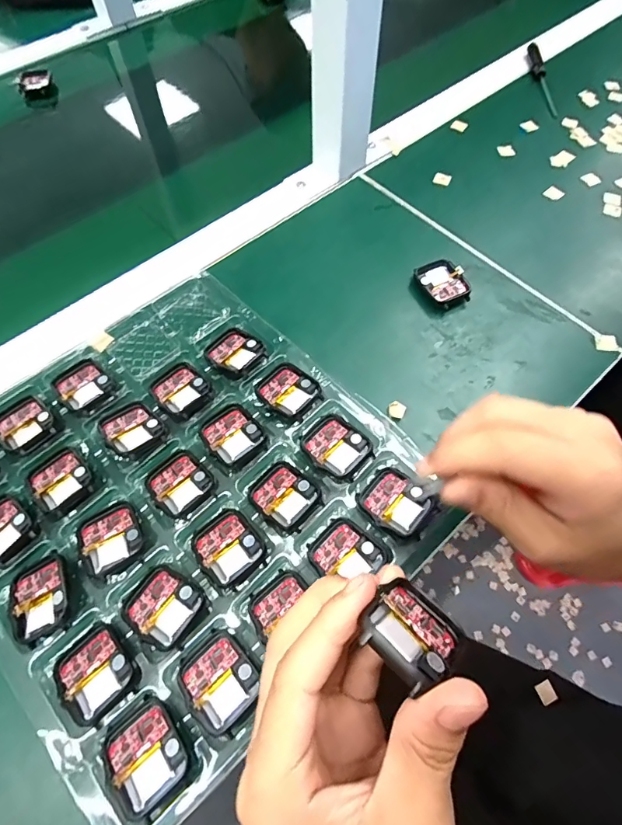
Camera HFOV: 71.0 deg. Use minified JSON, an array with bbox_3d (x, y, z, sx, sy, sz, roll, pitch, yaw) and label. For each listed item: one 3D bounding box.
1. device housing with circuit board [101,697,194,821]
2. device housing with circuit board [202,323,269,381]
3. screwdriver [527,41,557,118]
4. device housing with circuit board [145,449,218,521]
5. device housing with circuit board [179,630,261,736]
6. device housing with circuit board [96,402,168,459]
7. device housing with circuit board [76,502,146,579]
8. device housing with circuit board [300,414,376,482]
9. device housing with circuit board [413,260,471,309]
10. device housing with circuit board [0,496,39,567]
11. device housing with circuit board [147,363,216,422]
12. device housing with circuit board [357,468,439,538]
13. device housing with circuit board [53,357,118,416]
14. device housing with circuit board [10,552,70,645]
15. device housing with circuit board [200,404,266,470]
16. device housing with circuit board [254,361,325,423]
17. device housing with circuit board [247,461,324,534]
[{"bbox_3d":[-0.084,0.175,0.224,0.036,0.005,0.045,-40,67,-17],"label":"device housing with circuit board"},{"bbox_3d":[-0.058,-0.047,0.337,0.040,0.009,0.046,-41,68,-18],"label":"device housing with circuit board"},{"bbox_3d":[0.275,-0.398,0.518,0.014,0.016,0.136,-2,62,2],"label":"screwdriver"},{"bbox_3d":[-0.087,0.047,0.291,0.038,0.007,0.045,-39,67,-17],"label":"device housing with circuit board"},{"bbox_3d":[-0.051,0.148,0.242,0.037,0.006,0.043,-41,68,-17],"label":"device housing with circuit board"},{"bbox_3d":[-0.125,0.012,0.305,0.035,0.008,0.045,-42,68,-18],"label":"device housing with circuit board"},{"bbox_3d":[-0.126,0.079,0.273,0.037,0.005,0.043,-32,65,-14],"label":"device housing with circuit board"},{"bbox_3d":[0.018,0.024,0.301,0.037,0.011,0.045,-41,68,-17],"label":"device housing with circuit board"},{"bbox_3d":[0.113,-0.111,0.373,0.038,0.010,0.046,-25,64,-10],"label":"device housing with circuit board"},{"bbox_3d":[-0.197,0.075,0.276,0.044,0.007,0.037,34,69,18],"label":"device housing with circuit board"},{"bbox_3d":[-0.097,-0.017,0.321,0.046,0.005,0.037,39,70,20],"label":"device housing with circuit board"},{"bbox_3d":[0.056,0.056,0.283,0.043,0.005,0.039,39,70,20],"label":"device housing with circuit board"},{"bbox_3d":[-0.167,-0.020,0.323,0.036,0.004,0.048,-38,67,-16],"label":"device housing with circuit board"},{"bbox_3d":[-0.160,0.109,0.258,0.035,0.011,0.045,-22,63,-9],"label":"device housing with circuit board"},{"bbox_3d":[-0.054,0.017,0.305,0.035,0.009,0.043,-39,67,-16],"label":"device housing with circuit board"},{"bbox_3d":[-0.016,-0.015,0.322,0.046,0.012,0.036,40,71,20],"label":"device housing with circuit board"},{"bbox_3d":[-0.018,0.054,0.286,0.044,0.006,0.037,37,70,20],"label":"device housing with circuit board"}]

